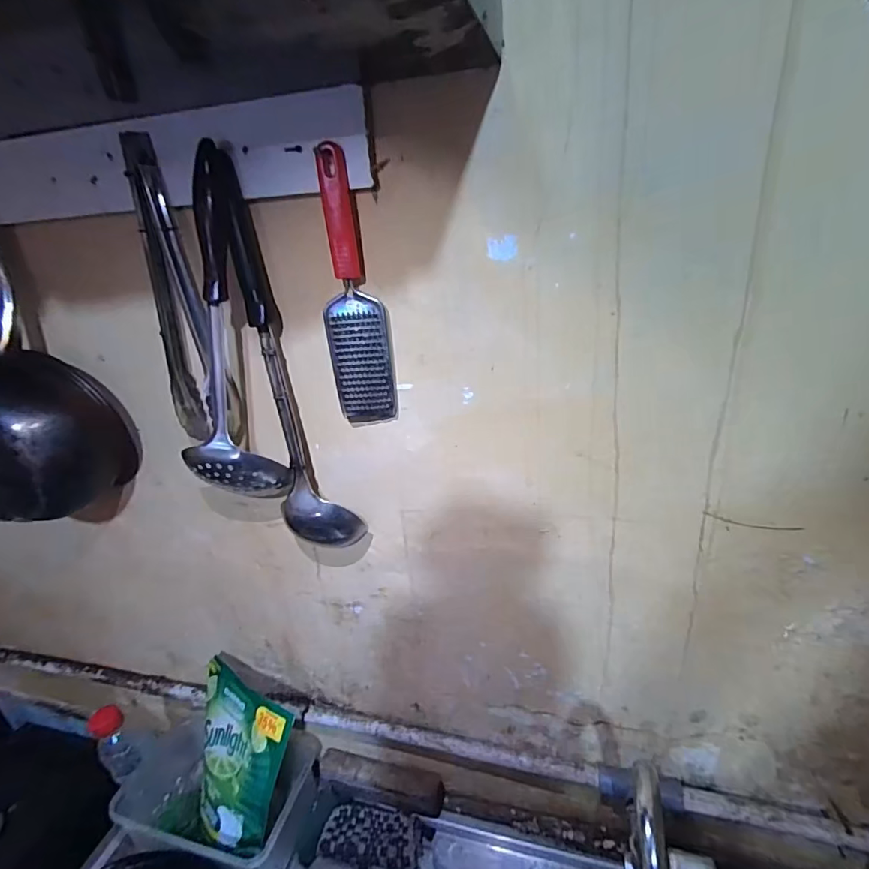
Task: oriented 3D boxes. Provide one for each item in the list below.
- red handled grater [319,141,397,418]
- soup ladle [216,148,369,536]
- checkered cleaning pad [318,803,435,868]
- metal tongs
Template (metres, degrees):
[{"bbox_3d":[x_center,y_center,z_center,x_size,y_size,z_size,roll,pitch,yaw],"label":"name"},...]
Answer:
[{"bbox_3d":[-0.071,-0.120,0.427,0.052,0.224,0.014,-3,25,4],"label":"red handled grater"},{"bbox_3d":[-0.133,-0.049,0.466,0.072,0.374,0.066,-12,26,-14],"label":"soup ladle"},{"bbox_3d":[-0.078,0.532,0.640,0.134,0.030,0.064,1,26,13],"label":"checkered cleaning pad"},{"bbox_3d":[-0.245,-0.124,0.467,0.061,0.275,0.026,-1,26,10],"label":"metal tongs"}]

